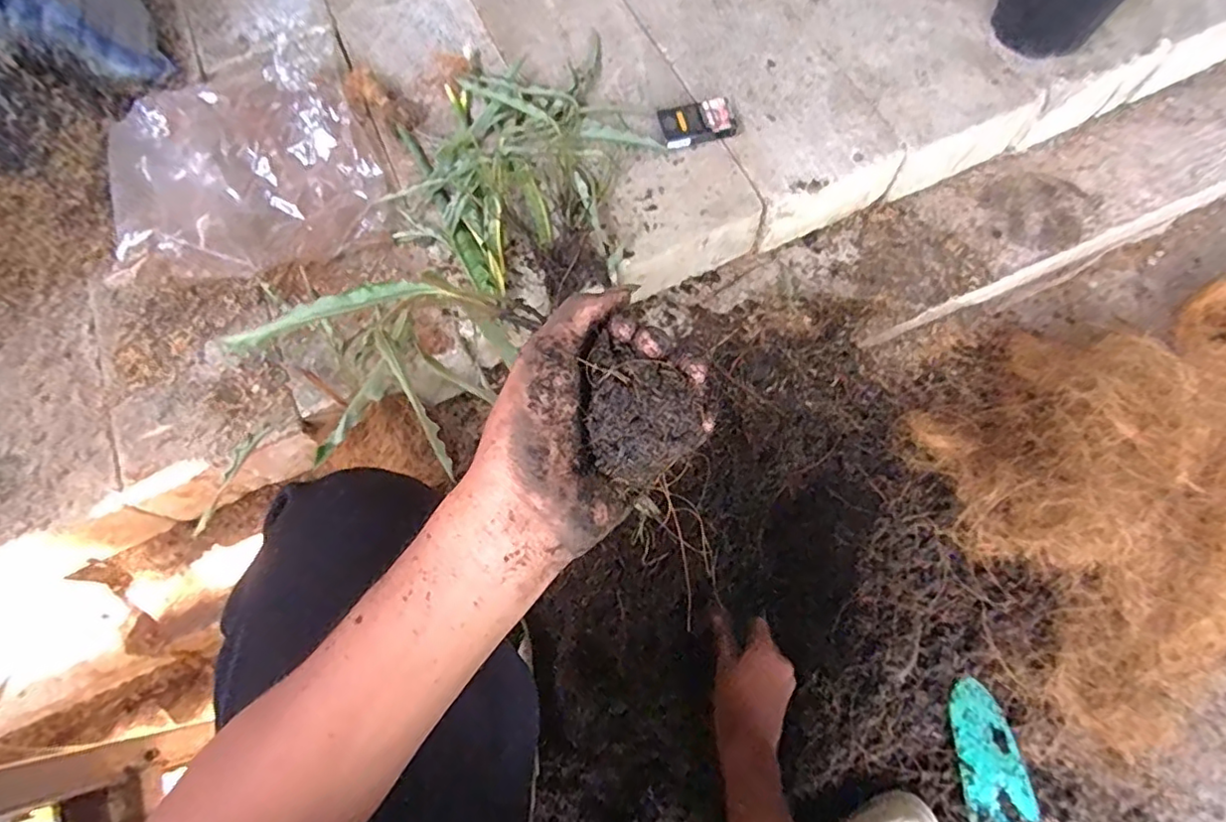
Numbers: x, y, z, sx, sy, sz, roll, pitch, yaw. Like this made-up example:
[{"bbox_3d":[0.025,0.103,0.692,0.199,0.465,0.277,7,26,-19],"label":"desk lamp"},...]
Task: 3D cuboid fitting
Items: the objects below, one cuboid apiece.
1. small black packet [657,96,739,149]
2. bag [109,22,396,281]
[{"bbox_3d":[0.110,-0.376,0.793,0.094,0.024,0.056,-8,69,-2],"label":"small black packet"},{"bbox_3d":[-0.475,-0.347,0.783,0.325,0.083,0.392,-18,70,-6],"label":"bag"}]

